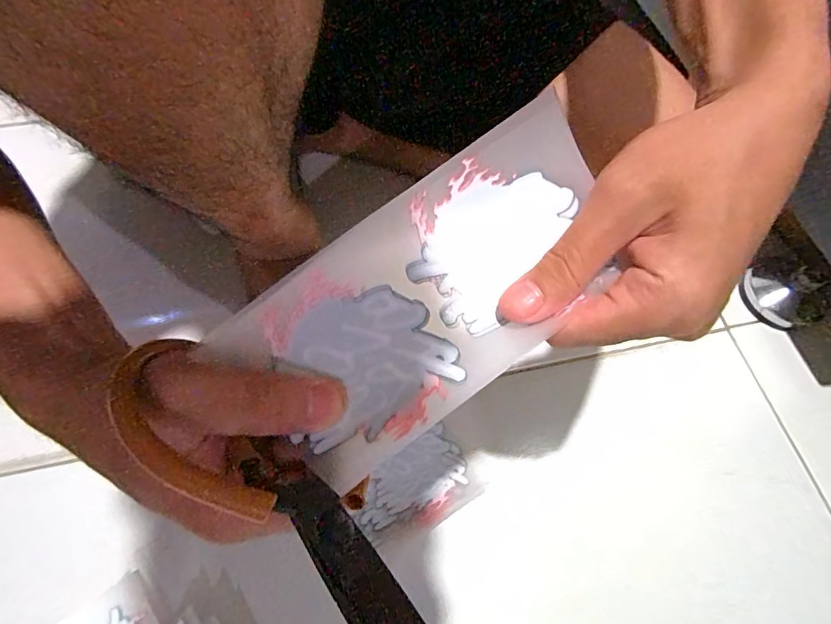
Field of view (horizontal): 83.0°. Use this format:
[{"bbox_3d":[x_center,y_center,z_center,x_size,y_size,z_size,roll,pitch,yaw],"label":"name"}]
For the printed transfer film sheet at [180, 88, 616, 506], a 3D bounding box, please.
[{"bbox_3d":[0.007,-0.008,0.198,0.168,0.024,0.087,-37,79,-2],"label":"printed transfer film sheet"}]

